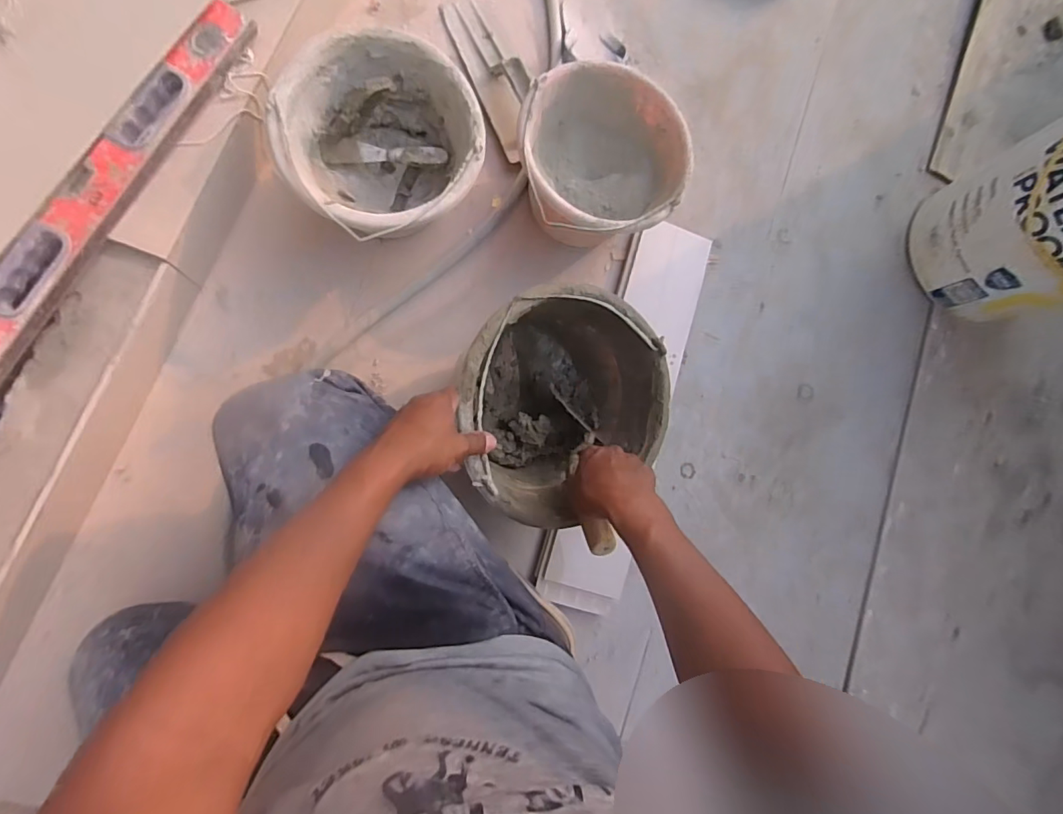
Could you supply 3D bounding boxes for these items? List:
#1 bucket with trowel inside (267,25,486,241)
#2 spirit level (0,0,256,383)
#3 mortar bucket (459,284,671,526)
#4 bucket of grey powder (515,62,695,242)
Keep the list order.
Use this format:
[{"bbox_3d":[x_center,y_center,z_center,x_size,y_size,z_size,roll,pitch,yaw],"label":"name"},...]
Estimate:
[{"bbox_3d":[-0.194,-0.334,0.705,0.239,0.178,0.253,1,83,-10],"label":"bucket with trowel inside"},{"bbox_3d":[-0.518,-0.249,0.605,0.067,0.033,0.566,30,82,-4],"label":"spirit level"},{"bbox_3d":[0.010,-0.015,0.668,0.264,0.204,0.268,-6,104,-24],"label":"mortar bucket"},{"bbox_3d":[0.097,-0.348,0.762,0.231,0.164,0.231,1,83,-10],"label":"bucket of grey powder"}]

